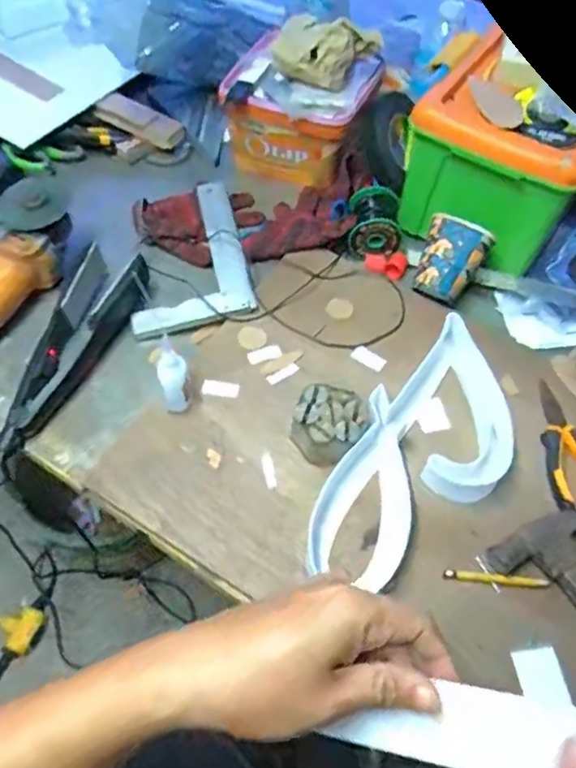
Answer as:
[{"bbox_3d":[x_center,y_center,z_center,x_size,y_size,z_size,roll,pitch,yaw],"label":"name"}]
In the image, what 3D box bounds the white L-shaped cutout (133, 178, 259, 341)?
[{"bbox_3d":[-0.133,-0.177,0.781,0.146,0.013,0.257,-10,58,-8],"label":"white L-shaped cutout"}]

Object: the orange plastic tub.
[{"bbox_3d":[0.017,-0.393,0.872,0.198,0.126,0.177,17,58,9],"label":"orange plastic tub"}]

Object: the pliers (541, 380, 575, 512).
[{"bbox_3d":[0.286,0.060,0.638,0.053,0.021,0.154,-5,58,-5],"label":"pliers"}]

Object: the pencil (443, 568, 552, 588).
[{"bbox_3d":[0.193,0.180,0.563,0.096,0.004,0.010,5,57,1],"label":"pencil"}]

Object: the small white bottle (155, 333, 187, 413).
[{"bbox_3d":[-0.119,-0.007,0.633,0.029,0.084,0.038,-15,59,-11],"label":"small white bottle"}]

